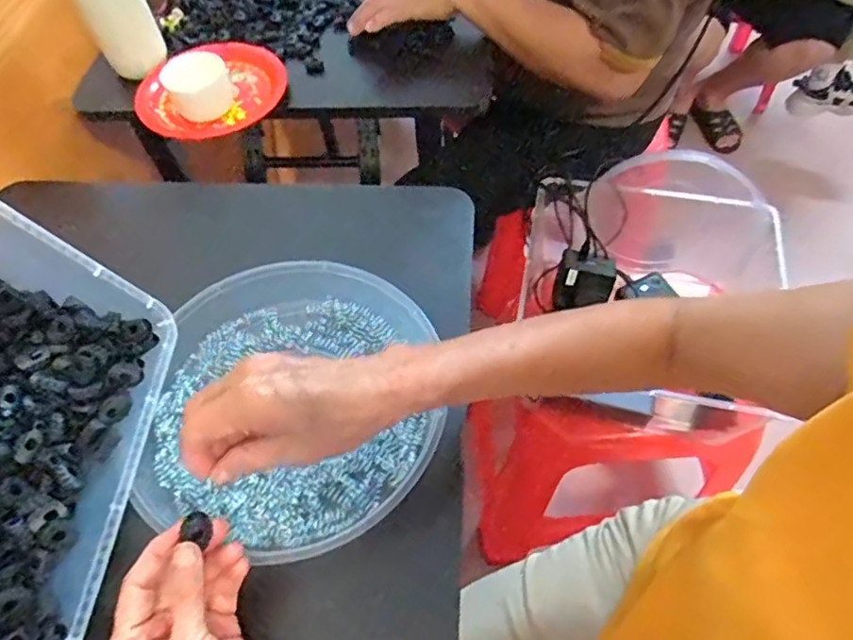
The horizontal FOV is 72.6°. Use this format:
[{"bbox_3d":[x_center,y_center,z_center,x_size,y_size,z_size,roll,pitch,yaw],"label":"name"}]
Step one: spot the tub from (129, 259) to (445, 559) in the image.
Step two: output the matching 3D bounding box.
[{"bbox_3d":[-0.101,0.051,0.437,0.209,0.046,0.226,-1,57,1],"label":"tub"}]

